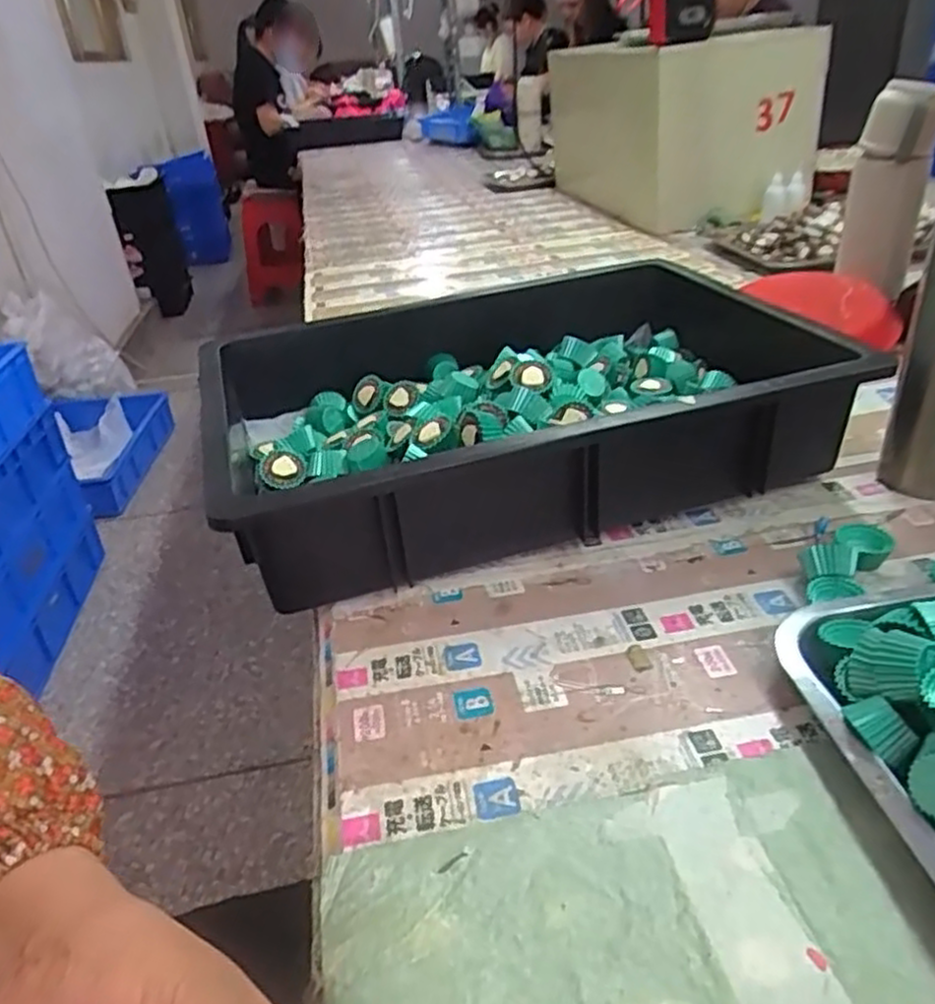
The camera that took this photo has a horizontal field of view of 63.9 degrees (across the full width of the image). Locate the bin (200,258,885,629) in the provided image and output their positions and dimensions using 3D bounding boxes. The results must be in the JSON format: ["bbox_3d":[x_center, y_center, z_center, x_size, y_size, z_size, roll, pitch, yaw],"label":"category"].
[{"bbox_3d":[0.039,-0.073,0.583,0.420,0.100,0.303,-13,32,-12],"label":"bin"}]

